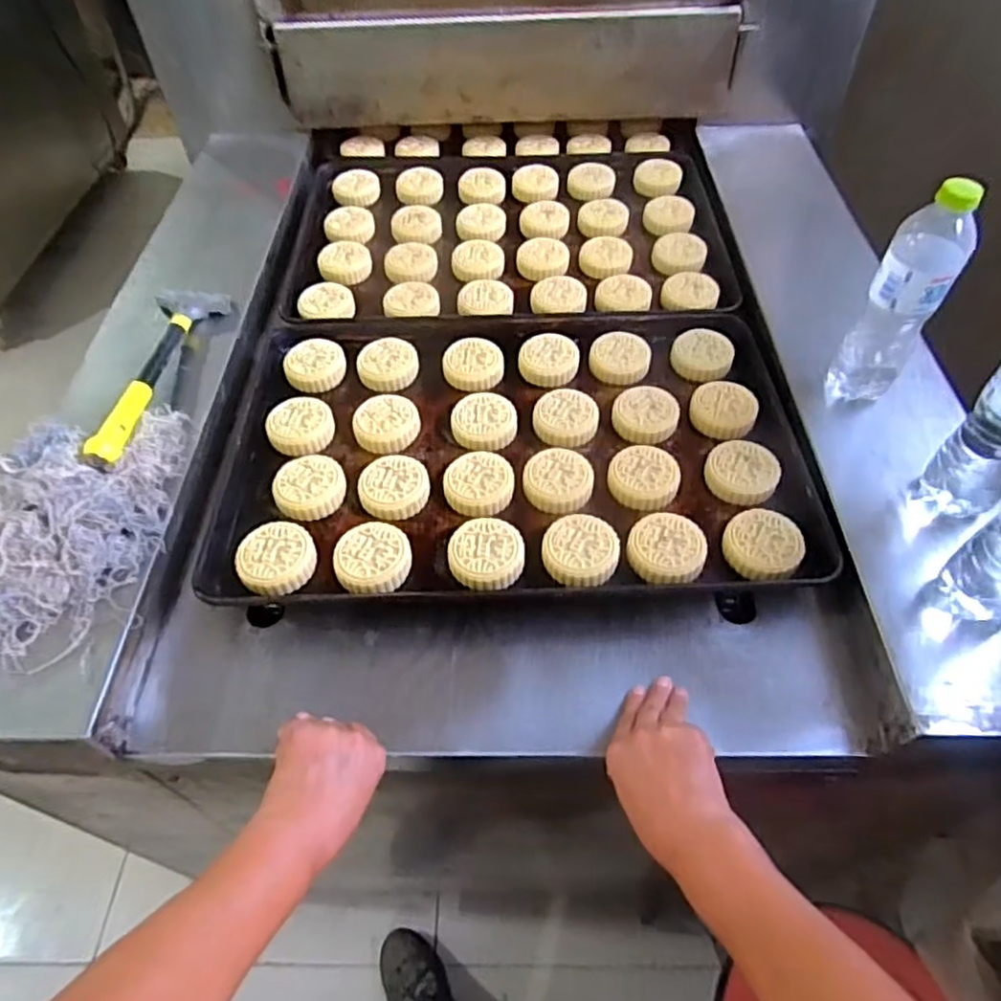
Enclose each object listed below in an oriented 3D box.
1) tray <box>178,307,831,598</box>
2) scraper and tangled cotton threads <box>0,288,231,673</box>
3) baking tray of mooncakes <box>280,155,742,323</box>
[{"bbox_3d":[0.010,-0.064,0.744,0.583,0.045,0.382,-2,54,0],"label":"tray"},{"bbox_3d":[-0.392,-0.069,0.698,0.165,0.053,0.495,6,53,6],"label":"scraper and tangled cotton threads"},{"bbox_3d":[0.007,-0.397,0.991,0.601,0.040,0.423,-1,52,1],"label":"baking tray of mooncakes"}]

